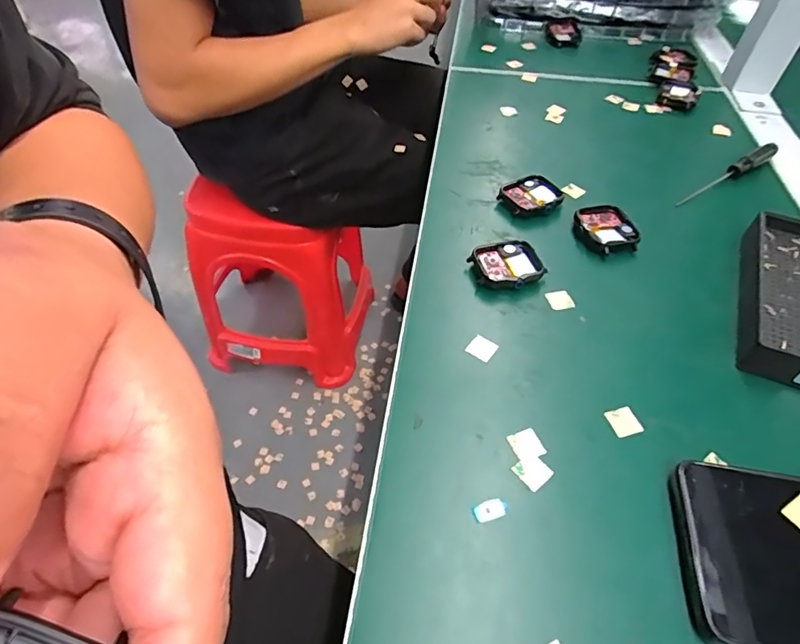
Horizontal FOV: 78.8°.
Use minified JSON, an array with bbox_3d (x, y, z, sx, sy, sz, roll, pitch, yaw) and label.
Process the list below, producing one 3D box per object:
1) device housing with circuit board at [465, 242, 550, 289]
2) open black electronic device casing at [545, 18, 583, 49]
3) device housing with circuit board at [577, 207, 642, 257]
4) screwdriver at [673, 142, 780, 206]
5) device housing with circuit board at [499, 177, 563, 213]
[{"bbox_3d":[0.073,-0.039,0.336,0.045,0.011,0.041,-1,49,1],"label":"device housing with circuit board"},{"bbox_3d":[0.203,-0.358,0.606,0.040,0.014,0.068,6,50,3],"label":"open black electronic device casing"},{"bbox_3d":[0.151,-0.067,0.362,0.039,0.015,0.044,-11,51,-12],"label":"device housing with circuit board"},{"bbox_3d":[0.279,-0.126,0.411,0.125,0.012,0.011,-28,54,-21],"label":"screwdriver"},{"bbox_3d":[0.105,-0.098,0.385,0.043,0.012,0.036,-18,53,-17],"label":"device housing with circuit board"}]

